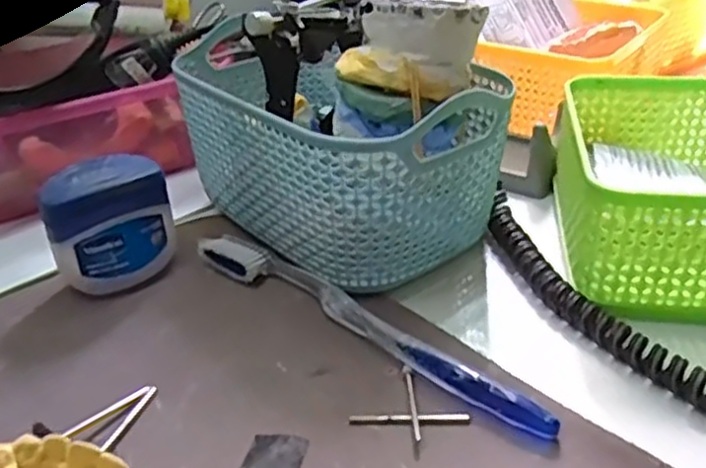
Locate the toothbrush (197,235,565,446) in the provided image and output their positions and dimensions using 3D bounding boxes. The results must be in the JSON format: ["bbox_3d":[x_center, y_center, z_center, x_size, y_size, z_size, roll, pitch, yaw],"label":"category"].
[{"bbox_3d":[0.003,0.037,0.312,0.186,0.012,0.020,23,40,35],"label":"toothbrush"}]

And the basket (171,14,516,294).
[{"bbox_3d":[-0.014,-0.046,0.370,0.111,0.093,0.168,-28,40,-35],"label":"basket"}]

